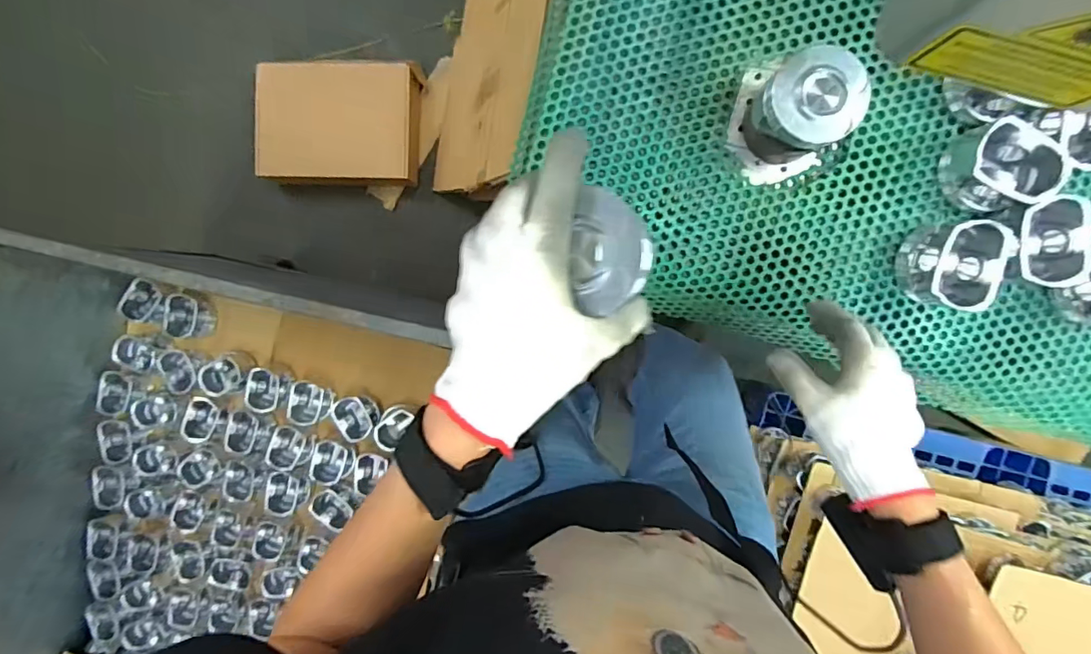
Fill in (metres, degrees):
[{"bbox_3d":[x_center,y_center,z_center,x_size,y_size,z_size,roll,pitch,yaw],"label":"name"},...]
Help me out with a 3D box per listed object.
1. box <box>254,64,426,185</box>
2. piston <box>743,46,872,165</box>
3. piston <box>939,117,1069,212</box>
[{"bbox_3d":[-0.458,-0.456,1.139,0.349,0.094,0.260,-3,94,3],"label":"box"},{"bbox_3d":[0.216,-0.183,0.434,0.071,0.083,0.072,-35,92,4],"label":"piston"},{"bbox_3d":[0.396,-0.138,0.438,0.066,0.042,0.071,0,94,3],"label":"piston"}]

